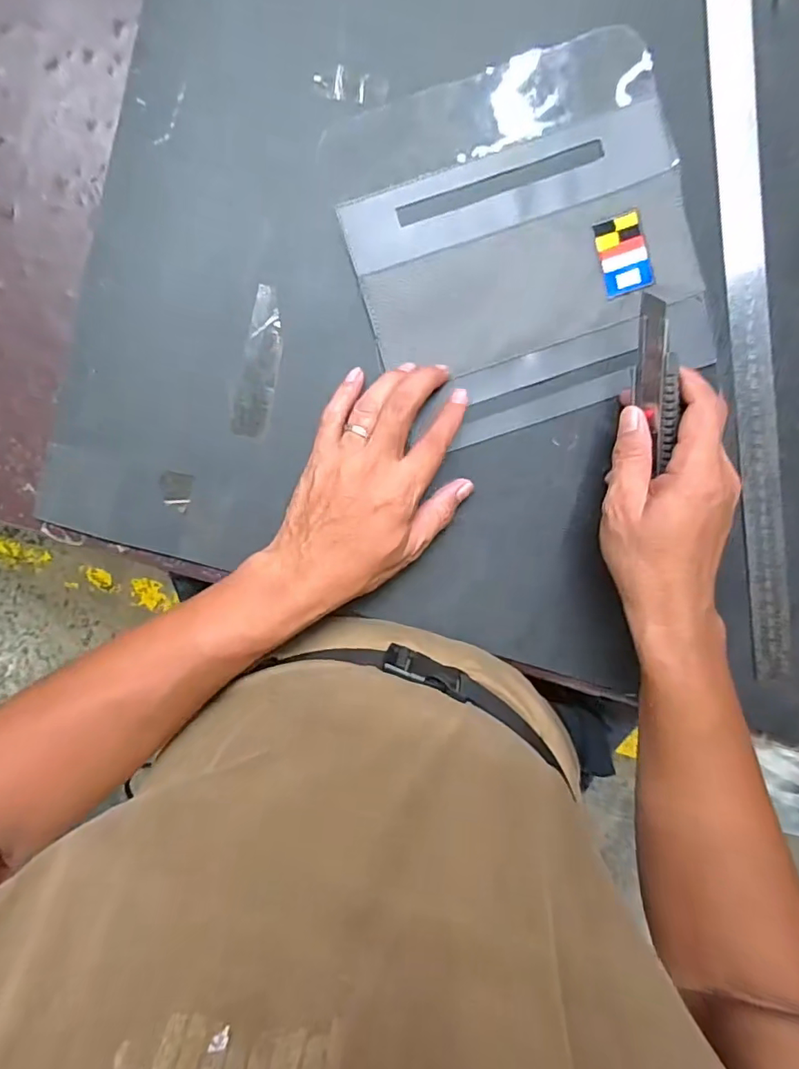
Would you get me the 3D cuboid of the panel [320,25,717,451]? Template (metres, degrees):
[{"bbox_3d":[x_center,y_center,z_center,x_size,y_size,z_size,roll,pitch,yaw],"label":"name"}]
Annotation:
[{"bbox_3d":[0.082,-0.191,0.353,0.216,0.008,0.220,-17,98,2],"label":"panel"}]

